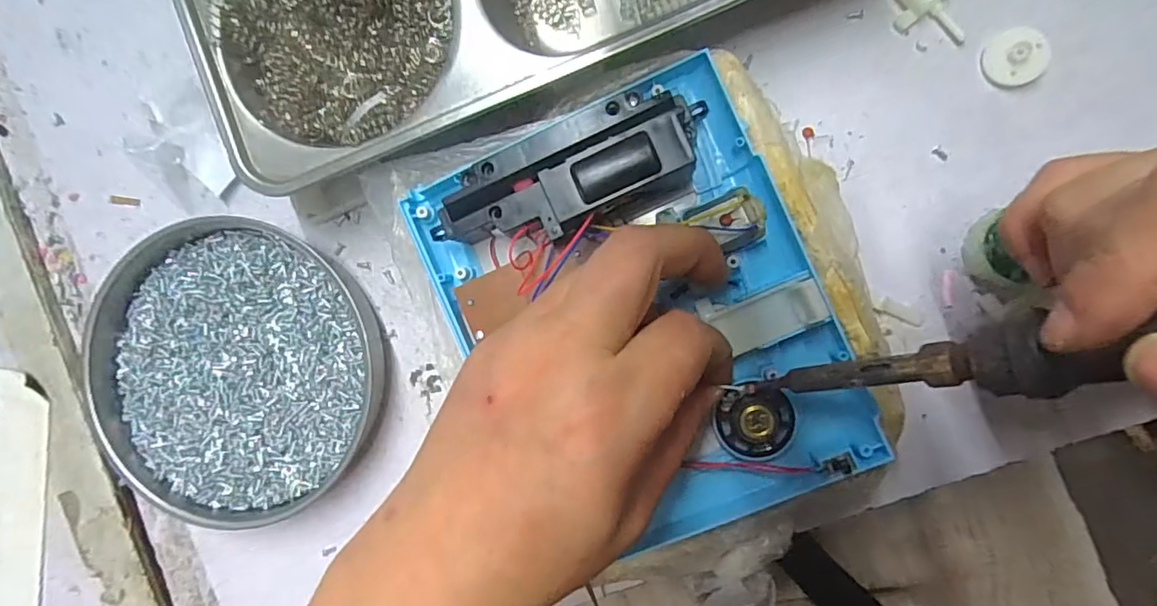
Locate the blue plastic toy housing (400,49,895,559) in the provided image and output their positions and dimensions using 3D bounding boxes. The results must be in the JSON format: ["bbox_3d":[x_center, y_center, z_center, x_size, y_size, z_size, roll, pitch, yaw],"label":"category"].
[{"bbox_3d":[0.022,0.008,0.207,0.128,0.040,0.161,-24,89,7],"label":"blue plastic toy housing"}]

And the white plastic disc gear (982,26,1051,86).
[{"bbox_3d":[0.179,-0.101,0.231,0.022,0.008,0.022,0,92,7],"label":"white plastic disc gear"}]

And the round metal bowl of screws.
[{"bbox_3d":[-0.160,0.032,0.267,0.133,0.019,0.131,0,92,7],"label":"round metal bowl of screws"}]

